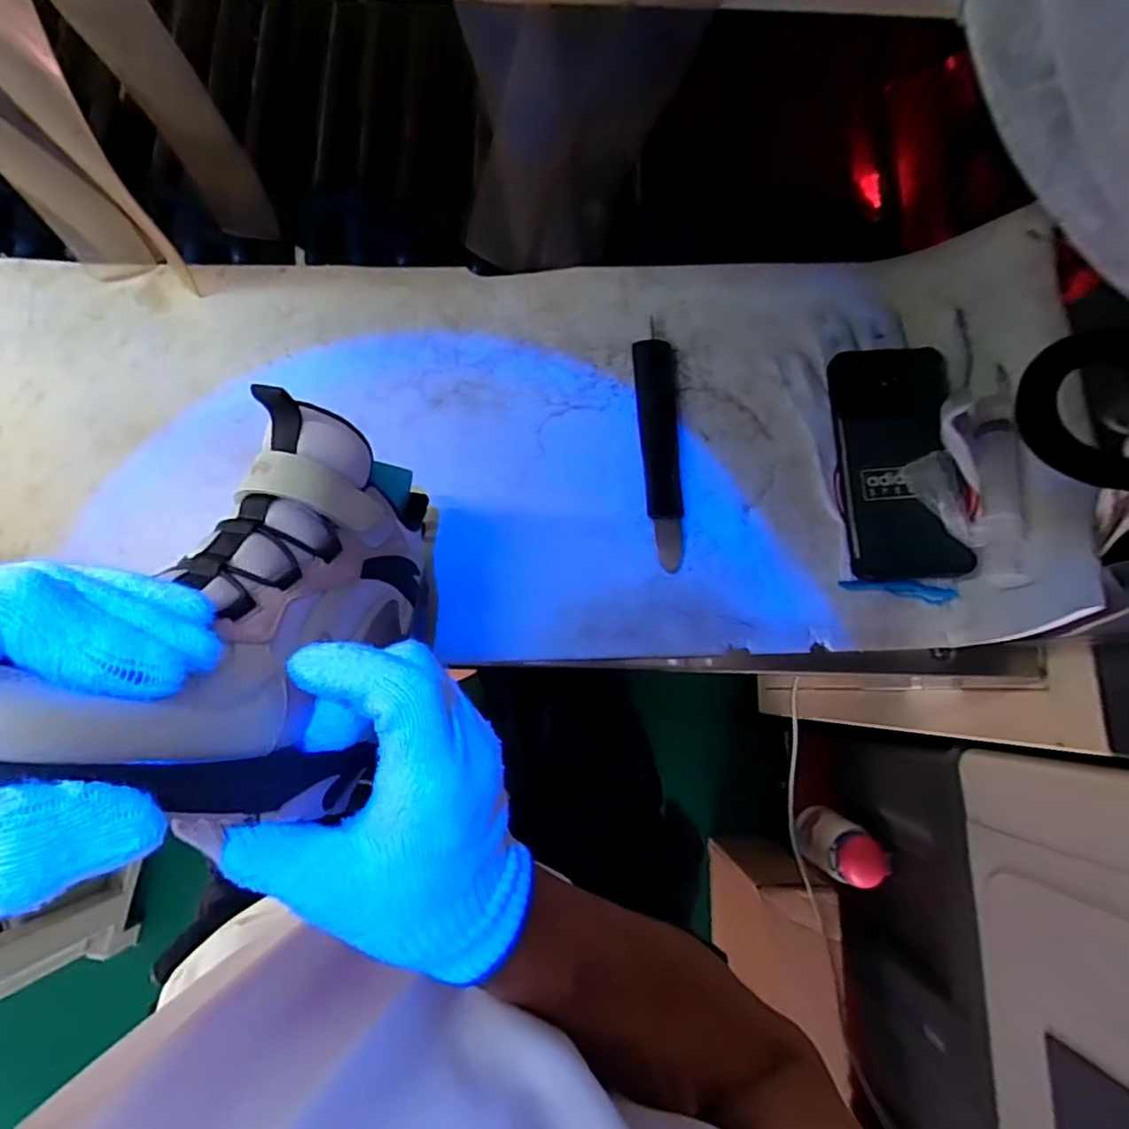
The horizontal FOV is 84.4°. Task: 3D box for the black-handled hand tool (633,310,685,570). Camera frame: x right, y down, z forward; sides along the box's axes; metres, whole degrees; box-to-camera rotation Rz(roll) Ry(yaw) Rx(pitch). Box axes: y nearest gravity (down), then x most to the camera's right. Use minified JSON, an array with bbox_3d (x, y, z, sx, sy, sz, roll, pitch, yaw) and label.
[{"bbox_3d":[0.070,-0.085,0.451,0.030,0.013,0.175,-3,79,-2],"label":"black-handled hand tool"}]

